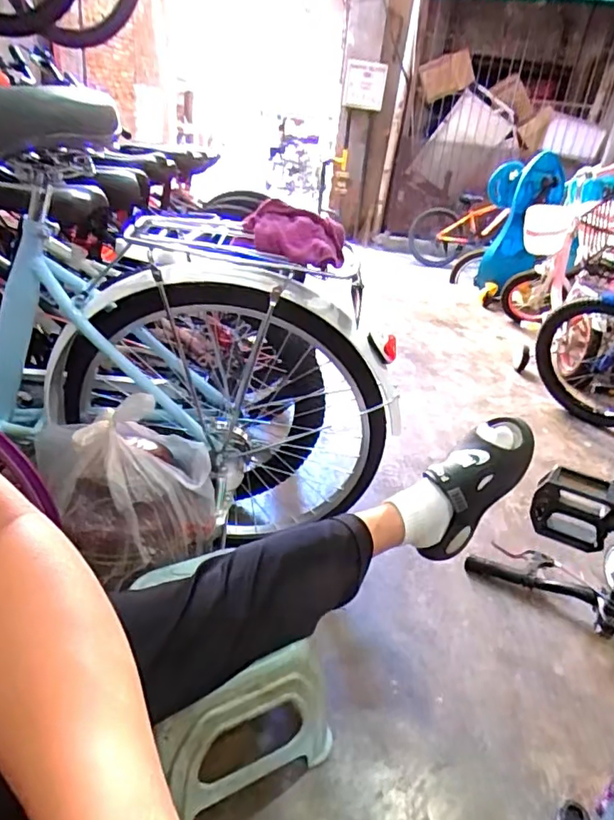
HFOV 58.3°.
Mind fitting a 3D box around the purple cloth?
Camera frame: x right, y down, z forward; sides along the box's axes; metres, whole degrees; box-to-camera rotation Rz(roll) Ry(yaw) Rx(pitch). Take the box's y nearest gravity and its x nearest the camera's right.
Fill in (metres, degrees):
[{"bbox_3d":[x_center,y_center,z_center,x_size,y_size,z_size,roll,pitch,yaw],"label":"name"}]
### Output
[{"bbox_3d":[-0.021,-0.256,0.798,0.151,0.057,0.123,6,29,-1],"label":"purple cloth"}]

